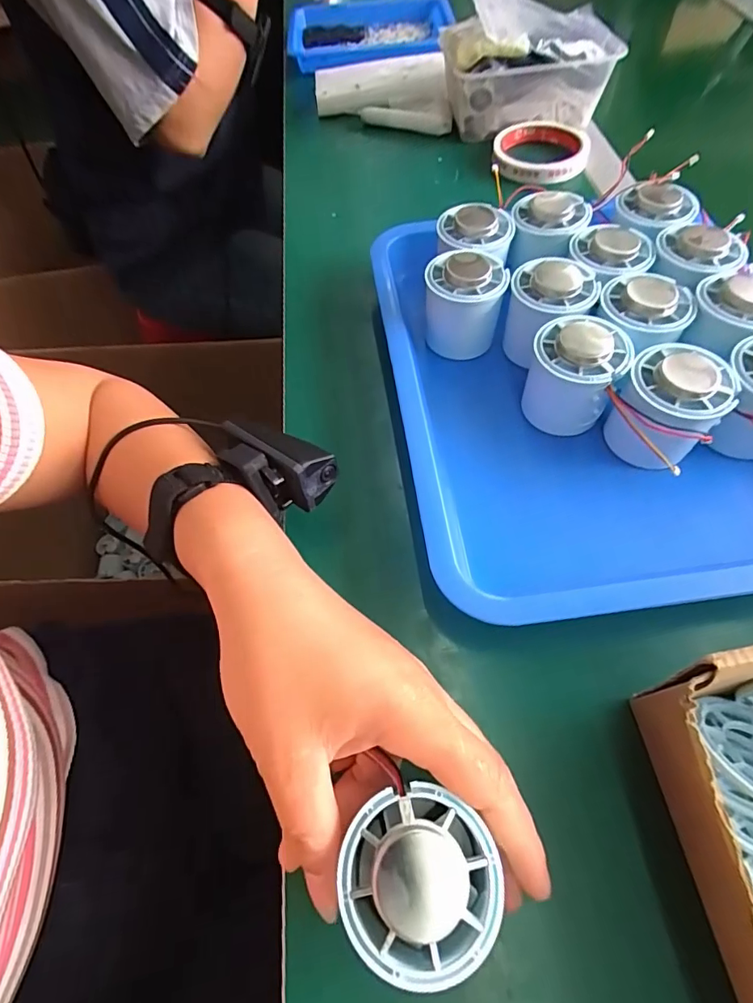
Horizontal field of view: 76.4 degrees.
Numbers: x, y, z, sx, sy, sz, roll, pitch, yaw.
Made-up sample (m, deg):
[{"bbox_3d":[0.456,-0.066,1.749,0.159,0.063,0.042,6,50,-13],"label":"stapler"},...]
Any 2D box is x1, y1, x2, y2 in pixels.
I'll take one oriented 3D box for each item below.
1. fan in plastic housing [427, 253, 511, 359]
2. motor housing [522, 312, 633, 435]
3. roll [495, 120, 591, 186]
[{"bbox_3d":[0.060,-0.139,0.336,0.050,0.061,0.048,0,58,3],"label":"fan in plastic housing"},{"bbox_3d":[0.122,-0.077,0.299,0.050,0.061,0.051,-1,58,2],"label":"motor housing"},{"bbox_3d":[0.164,-0.350,0.477,0.088,0.016,0.110,12,60,10],"label":"roll"}]

